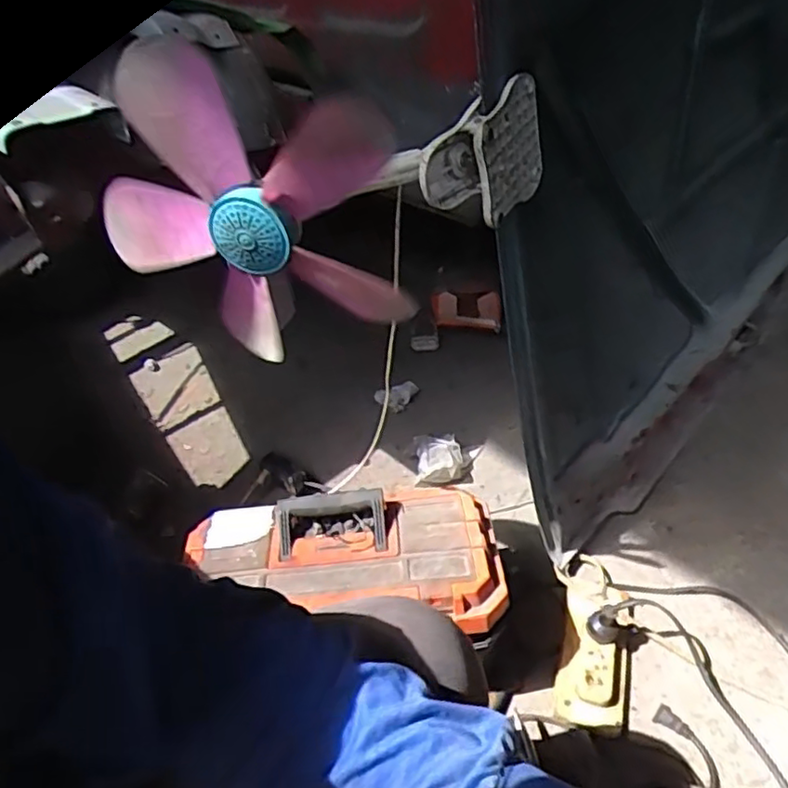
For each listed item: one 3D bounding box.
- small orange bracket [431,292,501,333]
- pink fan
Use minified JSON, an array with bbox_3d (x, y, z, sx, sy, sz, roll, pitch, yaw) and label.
[{"bbox_3d":[0.148,-0.168,1.338,0.145,0.067,0.071,5,43,13],"label":"small orange bracket"},{"bbox_3d":[-0.126,-0.156,0.556,0.259,0.260,0.079,7,44,15],"label":"pink fan"}]

